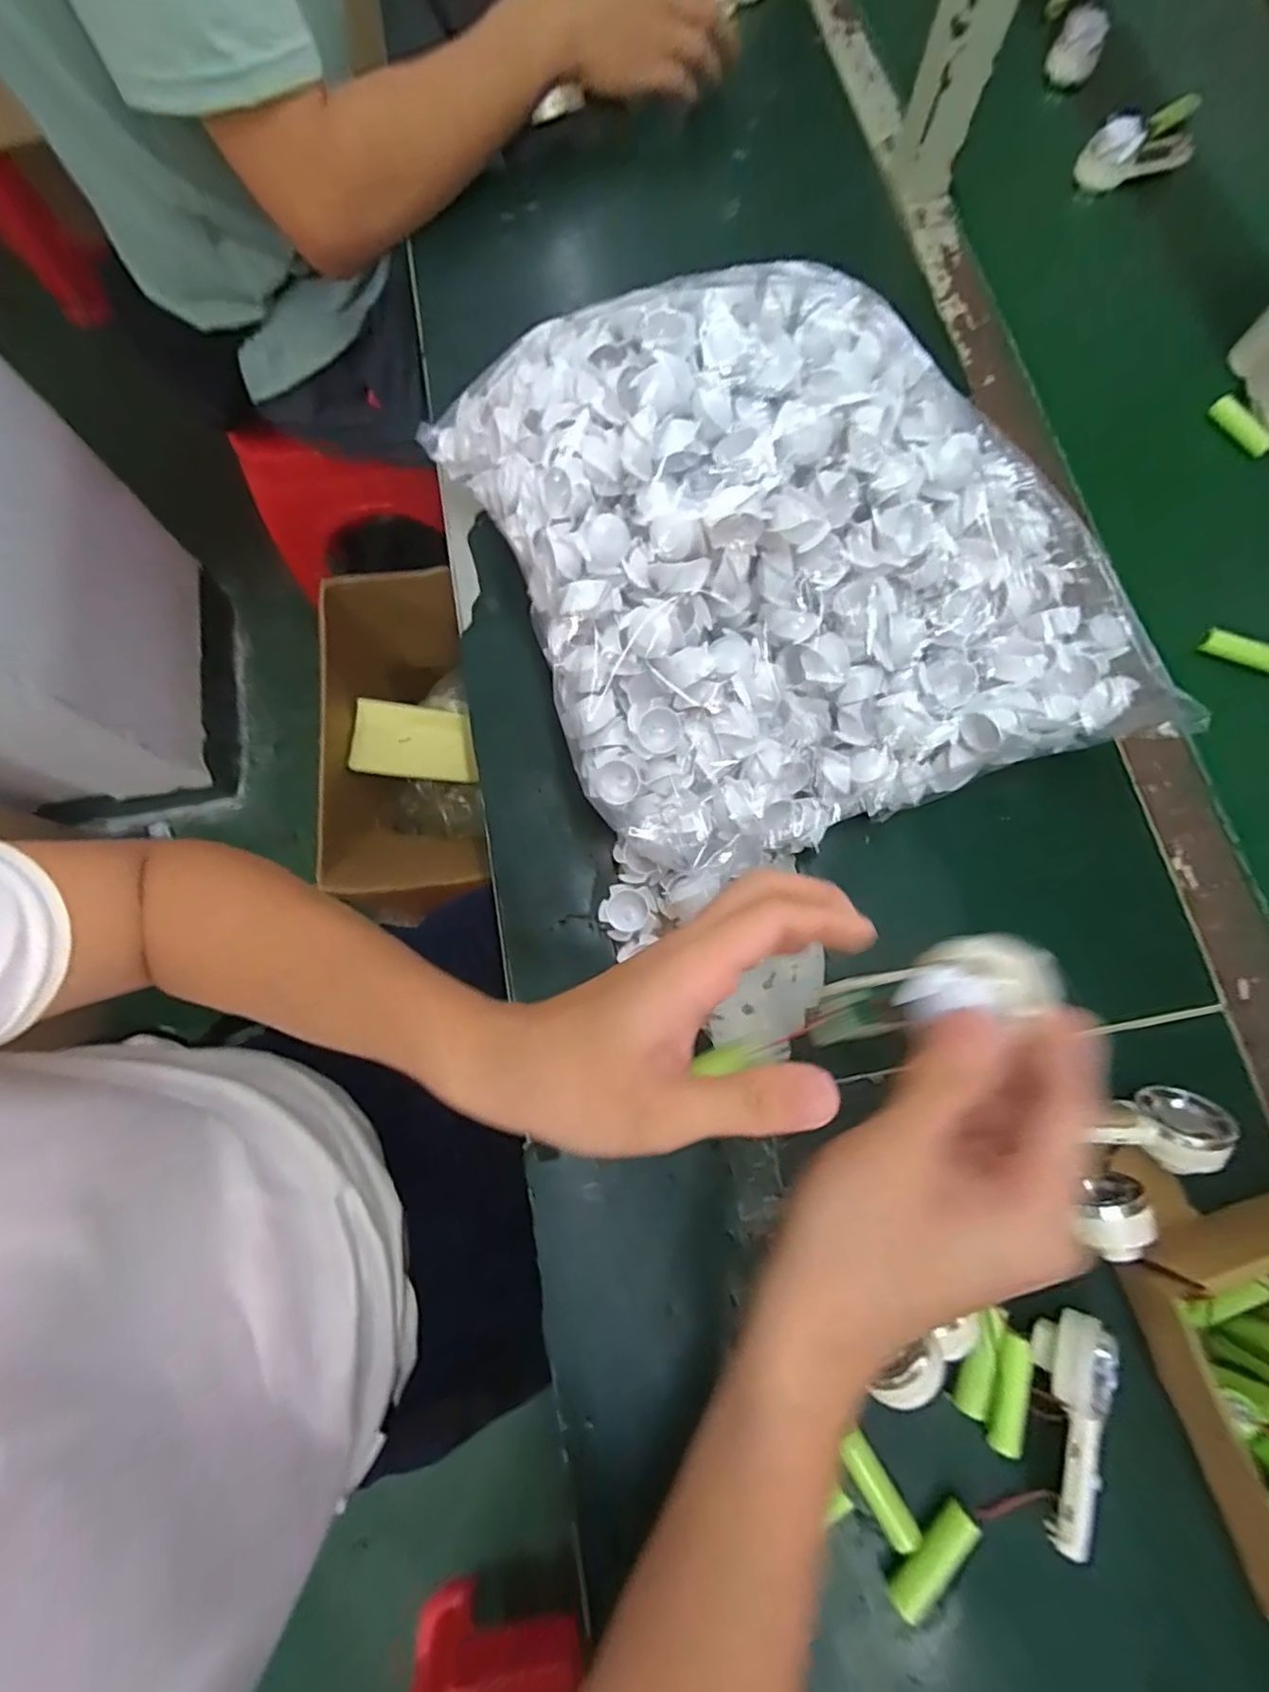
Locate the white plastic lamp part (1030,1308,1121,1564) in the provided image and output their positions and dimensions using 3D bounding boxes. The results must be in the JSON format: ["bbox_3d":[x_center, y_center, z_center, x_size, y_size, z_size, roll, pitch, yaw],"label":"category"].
[{"bbox_3d":[0.206,0.270,0.294,0.028,0.030,0.092,5,75,2],"label":"white plastic lamp part"}]

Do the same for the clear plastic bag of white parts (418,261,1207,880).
[{"bbox_3d":[0.084,-0.162,0.353,0.325,0.127,0.315,-16,75,-4],"label":"clear plastic bag of white parts"}]

